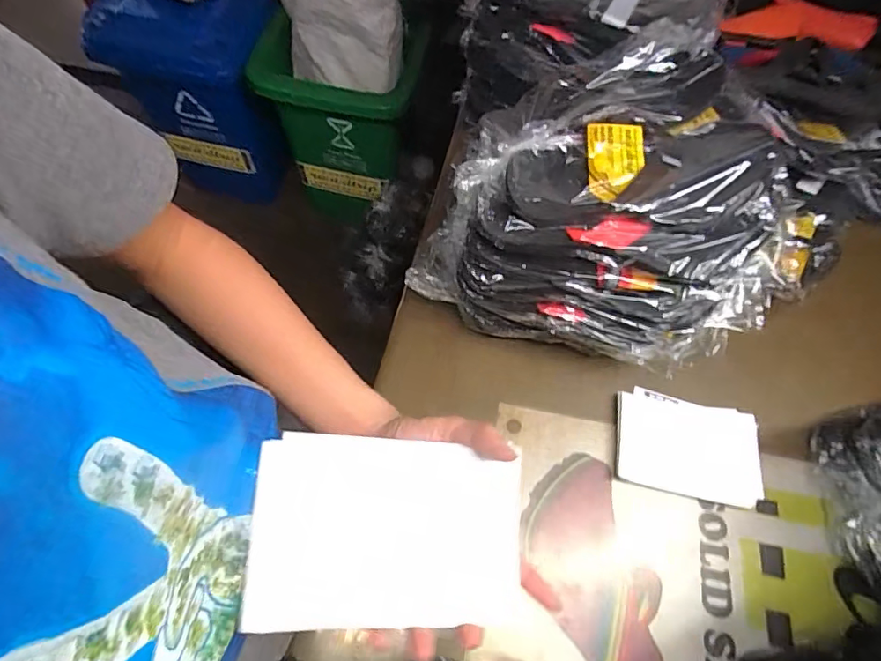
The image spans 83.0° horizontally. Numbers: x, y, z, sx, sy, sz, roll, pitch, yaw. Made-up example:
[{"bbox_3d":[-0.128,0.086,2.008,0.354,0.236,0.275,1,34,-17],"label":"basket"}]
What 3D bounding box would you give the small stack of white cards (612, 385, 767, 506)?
[{"bbox_3d":[0.294,0.137,0.593,0.167,0.013,0.116,13,63,3],"label":"small stack of white cards"}]

